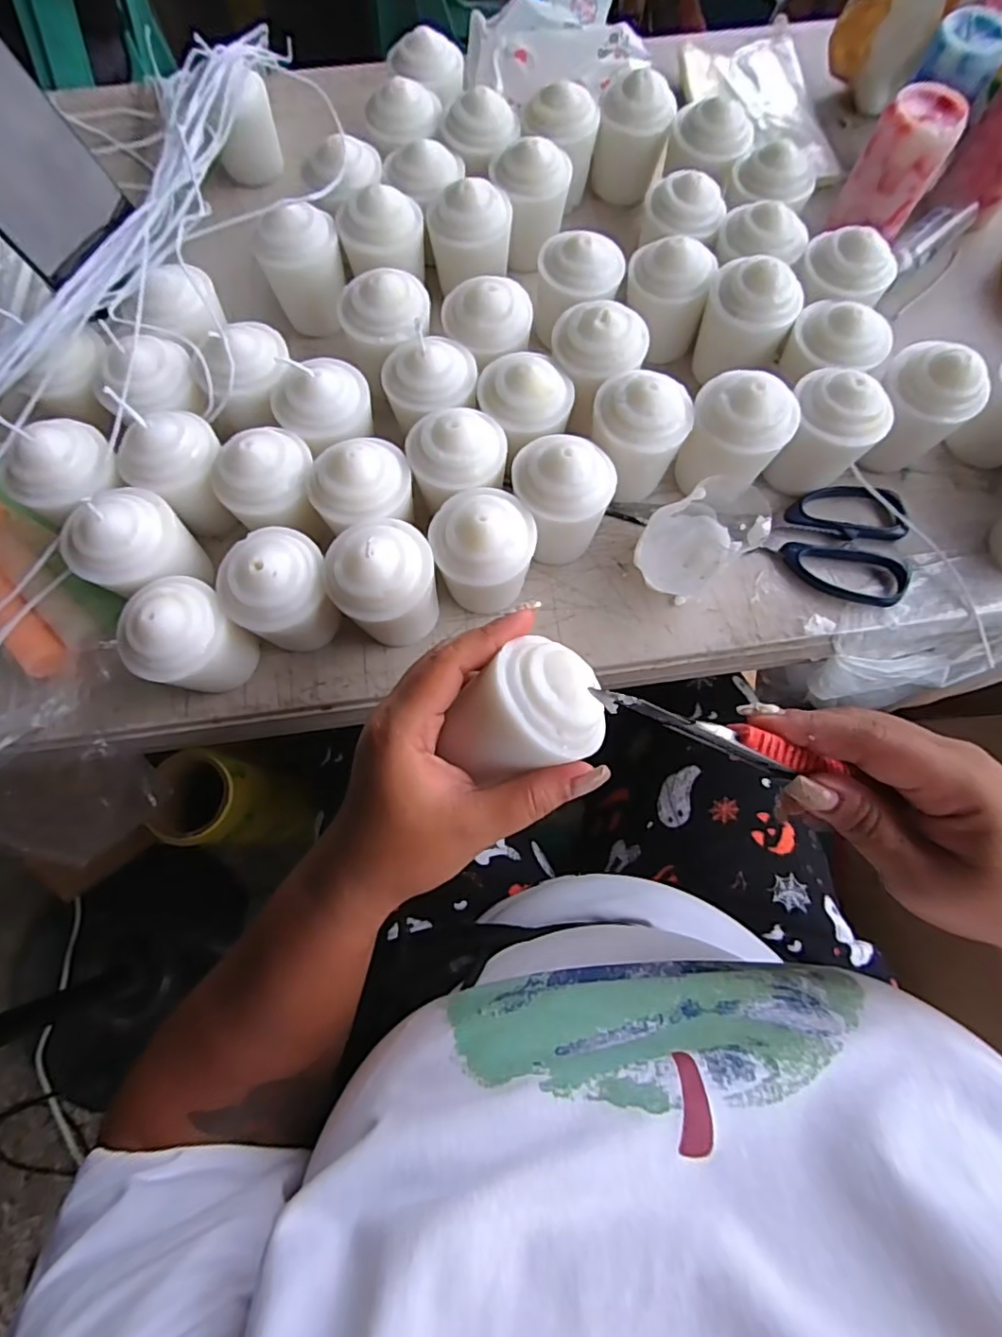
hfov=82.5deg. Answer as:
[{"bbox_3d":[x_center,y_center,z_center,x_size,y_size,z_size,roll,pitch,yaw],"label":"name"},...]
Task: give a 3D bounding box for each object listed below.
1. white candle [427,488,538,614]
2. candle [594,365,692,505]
[{"bbox_3d":[-0.010,-0.067,0.329,0.055,0.071,0.053,0,74,1],"label":"white candle"},{"bbox_3d":[0.081,-0.138,0.349,0.054,0.071,0.050,0,74,1],"label":"candle"}]

